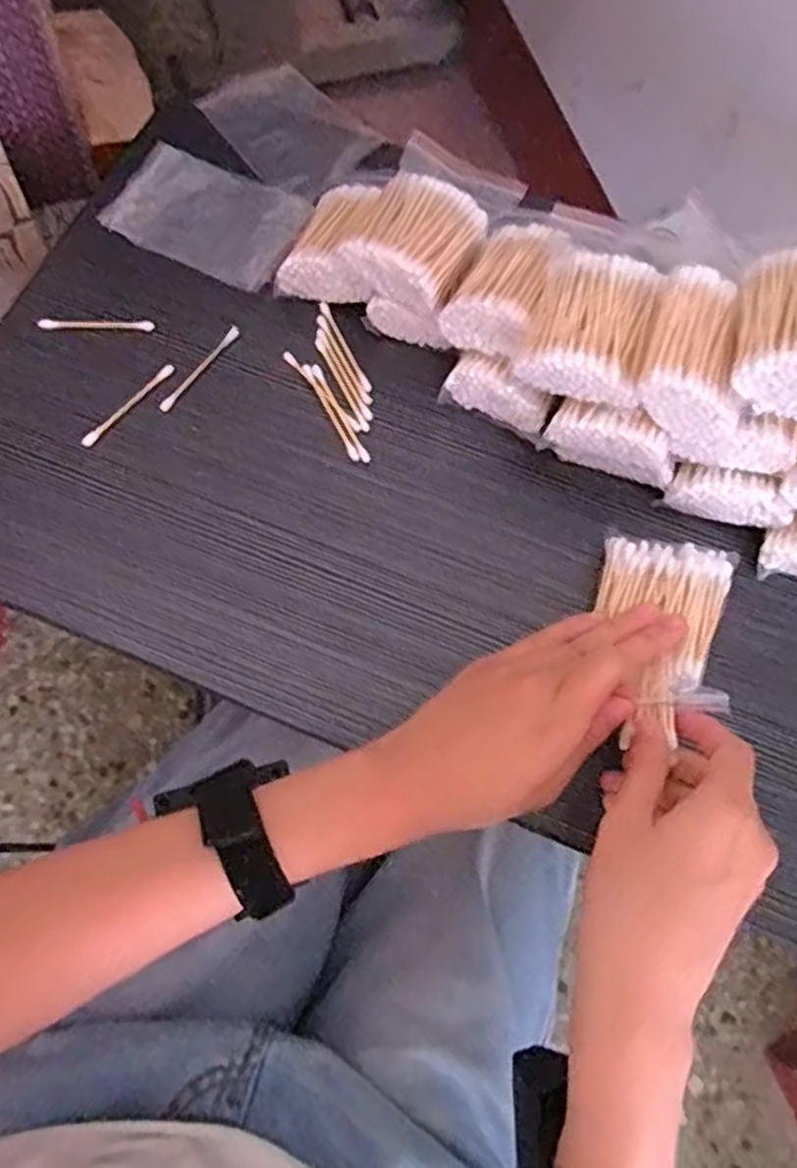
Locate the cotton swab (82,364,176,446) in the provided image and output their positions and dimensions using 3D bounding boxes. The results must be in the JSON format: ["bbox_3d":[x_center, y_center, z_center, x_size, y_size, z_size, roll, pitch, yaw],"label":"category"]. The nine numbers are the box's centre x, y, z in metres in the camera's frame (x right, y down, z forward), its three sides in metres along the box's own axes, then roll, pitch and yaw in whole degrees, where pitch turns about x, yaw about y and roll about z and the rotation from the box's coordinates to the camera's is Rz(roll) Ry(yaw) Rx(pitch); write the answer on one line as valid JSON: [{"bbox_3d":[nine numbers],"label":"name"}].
[{"bbox_3d":[-0.163,-0.108,0.439,0.006,0.004,0.071,38,75,10],"label":"cotton swab"}]

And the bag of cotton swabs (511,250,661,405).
[{"bbox_3d":[0.100,-0.130,0.370,0.058,0.029,0.070,23,72,6],"label":"bag of cotton swabs"}]

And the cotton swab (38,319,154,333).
[{"bbox_3d":[-0.189,-0.161,0.453,0.069,0.006,0.009,-3,72,-2],"label":"cotton swab"}]

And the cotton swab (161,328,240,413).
[{"bbox_3d":[-0.122,-0.133,0.447,0.007,0.005,0.071,36,74,10],"label":"cotton swab"}]

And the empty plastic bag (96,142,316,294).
[{"bbox_3d":[-0.123,-0.242,0.479,0.128,0.012,0.082,25,70,8],"label":"empty plastic bag"}]

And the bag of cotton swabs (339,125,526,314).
[{"bbox_3d":[0.019,-0.216,0.423,0.072,0.028,0.113,29,73,8],"label":"bag of cotton swabs"}]

